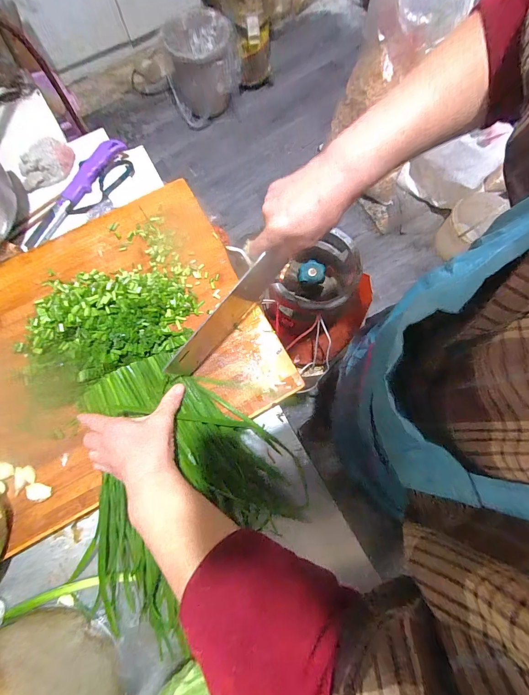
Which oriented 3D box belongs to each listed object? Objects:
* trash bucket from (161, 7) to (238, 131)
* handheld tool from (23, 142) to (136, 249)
[{"bbox_3d":[-0.267,-1.212,1.349,0.302,0.264,0.302,-6,78,-1],"label":"trash bucket"},{"bbox_3d":[-0.390,-0.314,0.638,0.084,0.035,0.296,40,81,8],"label":"handheld tool"}]

